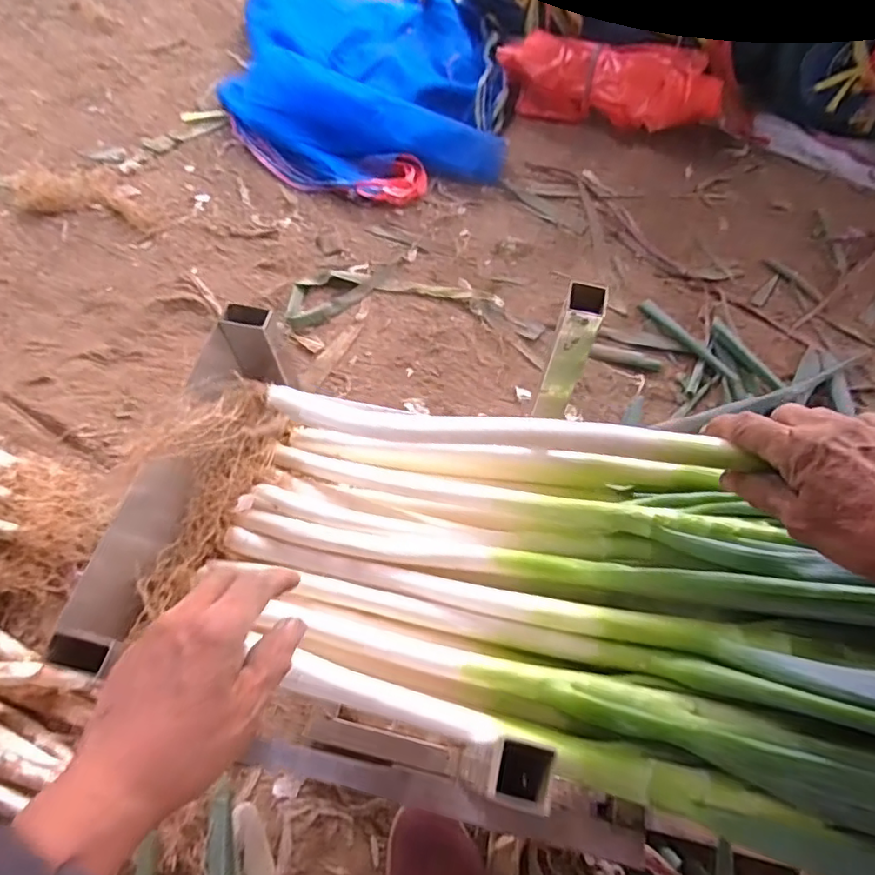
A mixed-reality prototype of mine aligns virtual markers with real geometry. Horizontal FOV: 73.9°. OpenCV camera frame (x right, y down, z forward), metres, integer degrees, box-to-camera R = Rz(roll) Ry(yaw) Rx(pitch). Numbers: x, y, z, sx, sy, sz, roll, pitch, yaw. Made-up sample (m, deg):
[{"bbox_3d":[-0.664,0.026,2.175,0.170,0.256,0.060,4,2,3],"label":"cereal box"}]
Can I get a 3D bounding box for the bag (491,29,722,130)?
[{"bbox_3d":[0.305,-0.638,1.046,0.395,0.104,0.122,20,66,8],"label":"bag"}]

